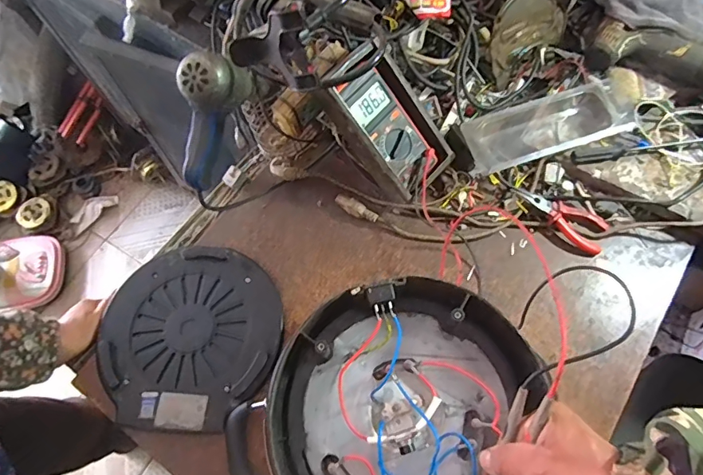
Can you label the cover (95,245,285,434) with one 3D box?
[{"bbox_3d":[-0.209,0.125,0.604,0.226,0.023,0.232,-1,66,2],"label":"cover"}]

